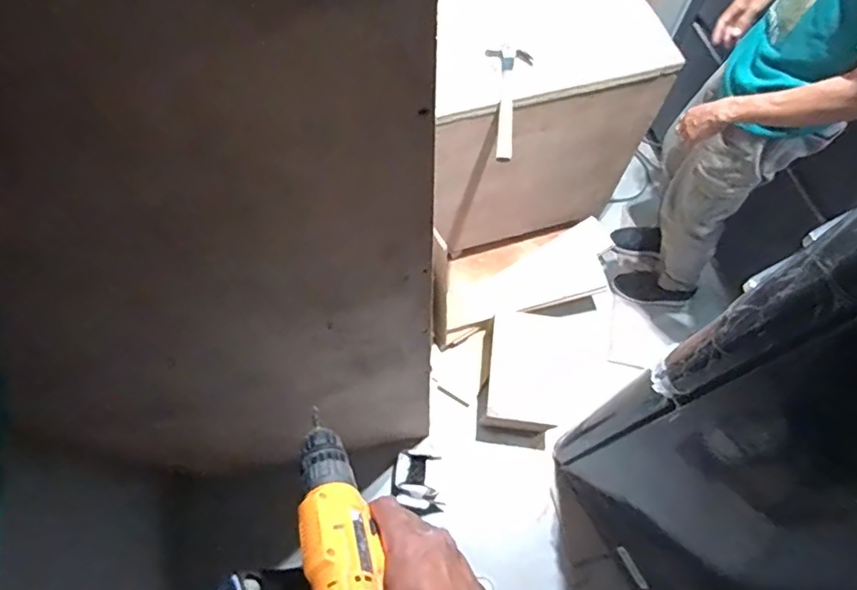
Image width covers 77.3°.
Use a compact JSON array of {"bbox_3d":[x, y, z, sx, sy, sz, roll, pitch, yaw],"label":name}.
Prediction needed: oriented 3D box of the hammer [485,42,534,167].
[{"bbox_3d":[0.168,-0.427,1.182,0.104,0.040,0.307,8,65,2],"label":"hammer"}]

